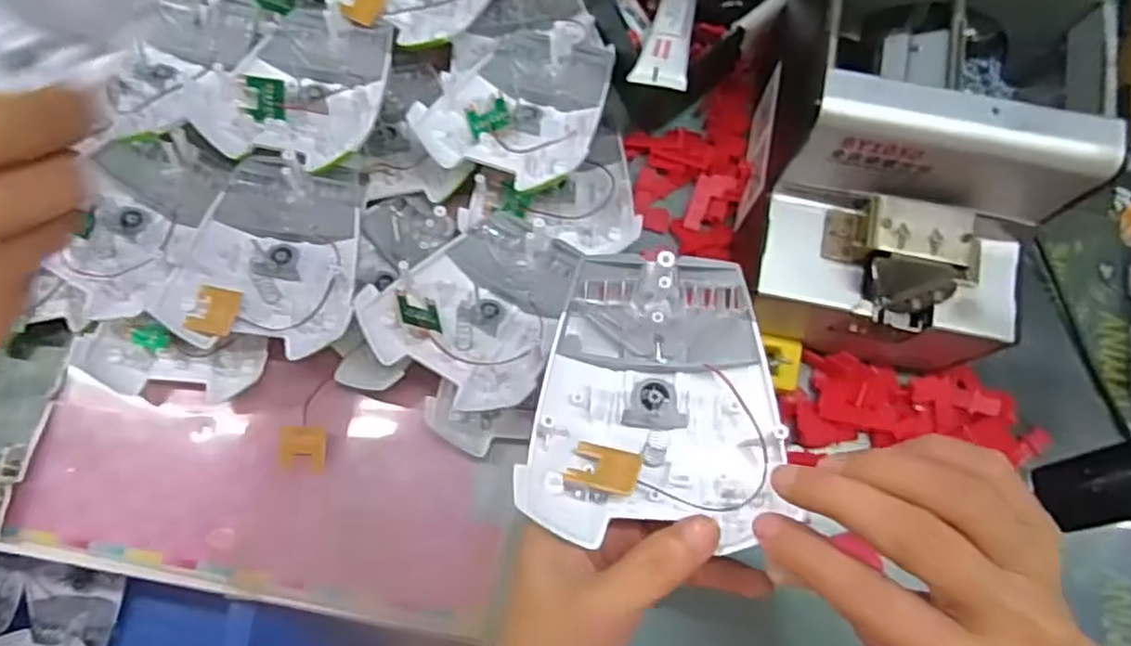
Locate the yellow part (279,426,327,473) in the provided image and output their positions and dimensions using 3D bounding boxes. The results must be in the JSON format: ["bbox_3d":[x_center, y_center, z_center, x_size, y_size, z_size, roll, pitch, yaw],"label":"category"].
[{"bbox_3d":[-0.146,0.070,0.386,0.025,0.008,0.024,3,76,0],"label":"yellow part"}]

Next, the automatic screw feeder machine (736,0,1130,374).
[{"bbox_3d":[0.167,-0.084,0.346,0.121,0.134,0.171,13,76,3],"label":"automatic screw feeder machine"}]

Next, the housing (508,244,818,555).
[{"bbox_3d":[0.036,0.026,0.267,0.094,0.021,0.106,3,76,0],"label":"housing"}]

